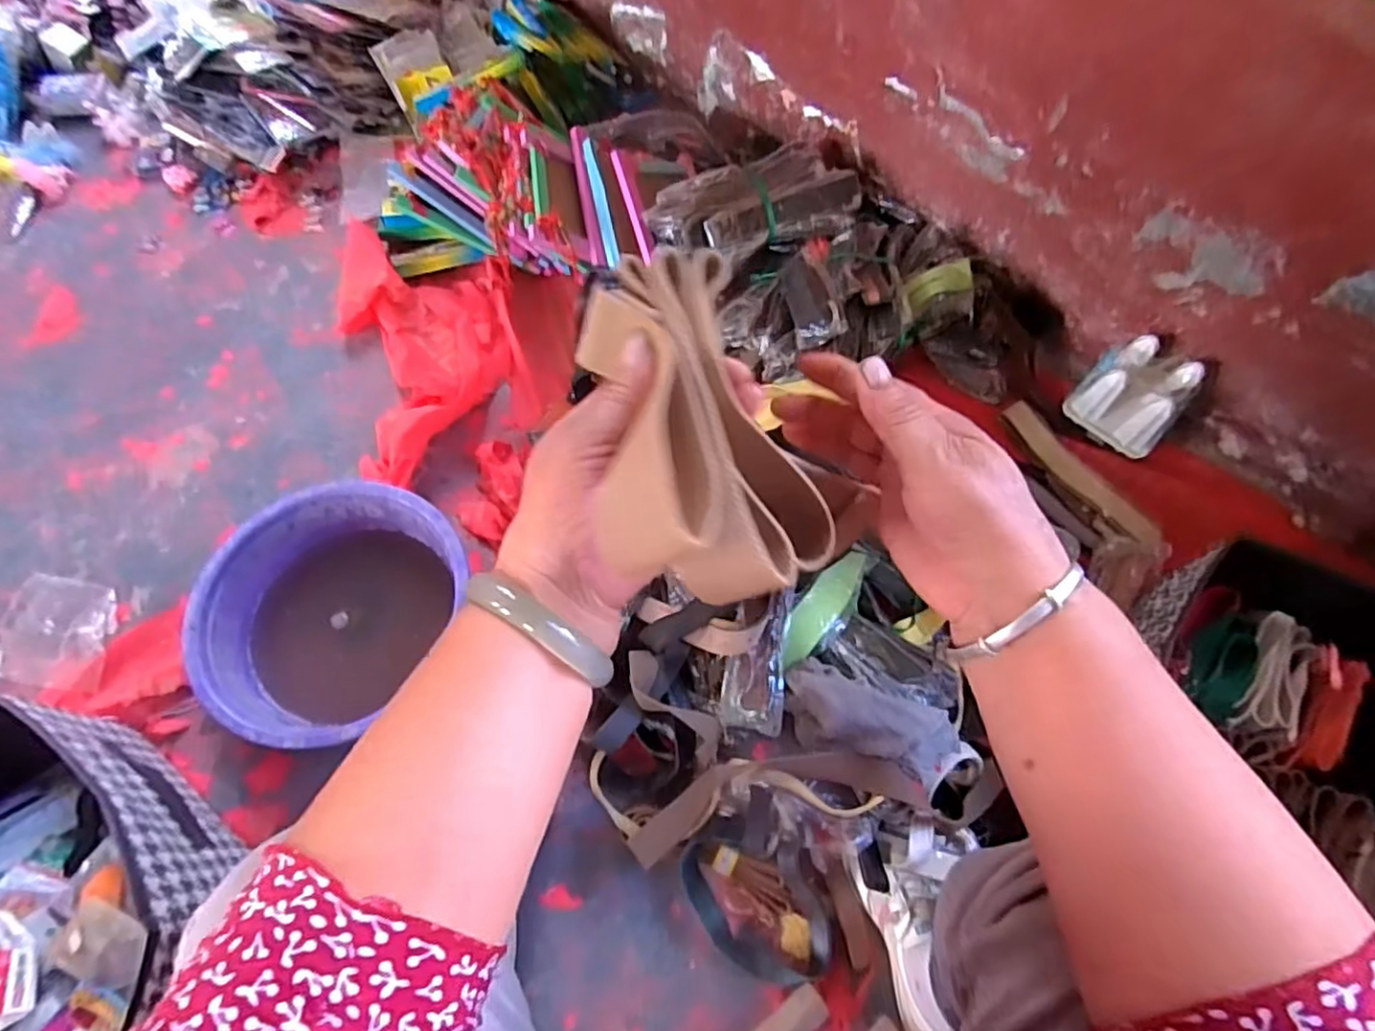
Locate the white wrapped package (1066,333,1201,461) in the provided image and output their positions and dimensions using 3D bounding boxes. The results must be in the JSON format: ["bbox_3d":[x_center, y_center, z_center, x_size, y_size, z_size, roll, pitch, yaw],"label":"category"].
[{"bbox_3d":[0.592,-0.156,0.905,0.121,0.123,0.088,41,71,17],"label":"white wrapped package"}]

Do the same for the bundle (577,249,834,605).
[{"bbox_3d":[0.007,-0.044,0.283,0.096,0.058,0.154,-10,65,-5],"label":"bundle"}]

